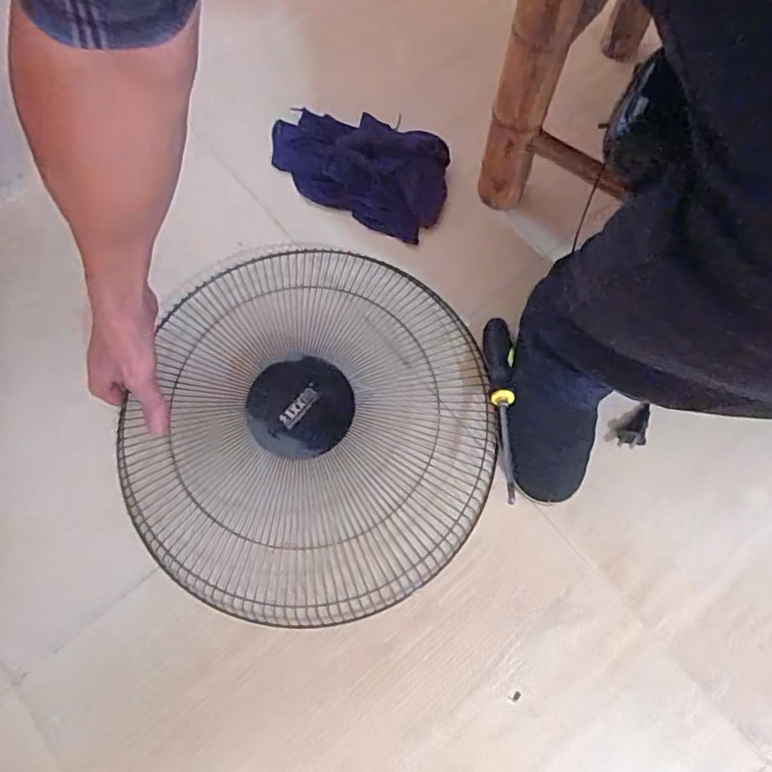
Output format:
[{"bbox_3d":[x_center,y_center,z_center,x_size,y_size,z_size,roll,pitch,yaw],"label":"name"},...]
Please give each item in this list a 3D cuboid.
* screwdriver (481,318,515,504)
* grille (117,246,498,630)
[{"bbox_3d":[0.118,0.017,0.583,0.029,0.021,0.206,2,59,1],"label":"screwdriver"},{"bbox_3d":[-0.077,0.038,0.584,0.363,0.050,0.368,0,73,0],"label":"grille"}]

